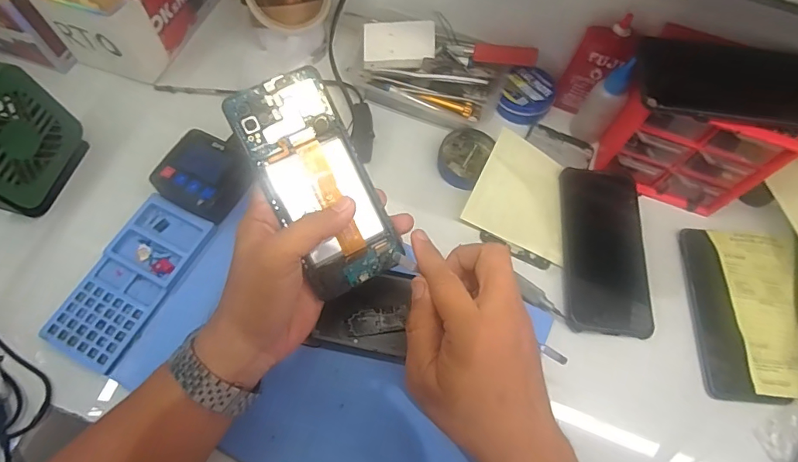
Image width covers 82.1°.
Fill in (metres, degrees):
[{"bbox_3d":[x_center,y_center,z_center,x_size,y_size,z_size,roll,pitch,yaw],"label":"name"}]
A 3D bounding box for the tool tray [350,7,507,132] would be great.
[{"bbox_3d":[0.032,-0.179,0.499,0.165,0.036,0.101,25,67,8],"label":"tool tray"}]

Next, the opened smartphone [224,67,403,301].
[{"bbox_3d":[-0.059,-0.035,0.334,0.071,0.011,0.159,-29,96,-15],"label":"opened smartphone"}]

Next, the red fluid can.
[{"bbox_3d":[0.198,-0.164,0.466,0.047,0.108,0.021,18,67,5],"label":"red fluid can"}]

